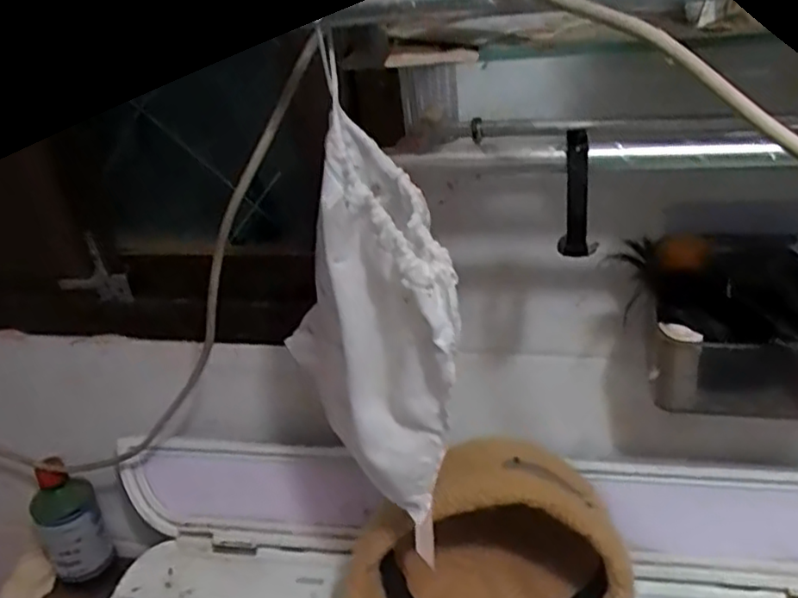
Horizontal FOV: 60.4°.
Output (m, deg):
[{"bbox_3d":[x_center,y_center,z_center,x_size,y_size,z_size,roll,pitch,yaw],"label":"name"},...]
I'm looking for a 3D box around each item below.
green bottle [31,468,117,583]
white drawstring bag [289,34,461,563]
[{"bbox_3d":[-0.393,0.264,0.818,0.068,0.158,0.054,-21,29,-29],"label":"green bottle"},{"bbox_3d":[-0.015,0.031,0.423,0.078,0.269,0.093,-13,26,-15],"label":"white drawstring bag"}]

